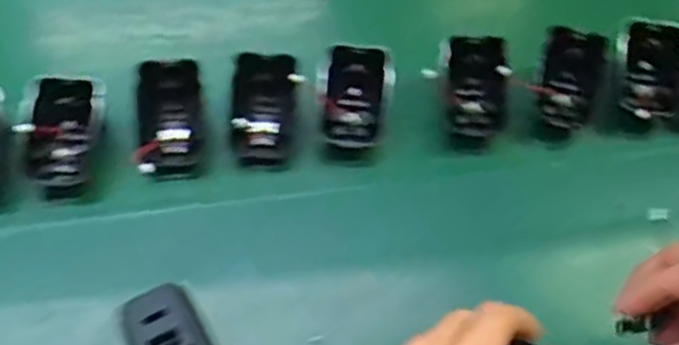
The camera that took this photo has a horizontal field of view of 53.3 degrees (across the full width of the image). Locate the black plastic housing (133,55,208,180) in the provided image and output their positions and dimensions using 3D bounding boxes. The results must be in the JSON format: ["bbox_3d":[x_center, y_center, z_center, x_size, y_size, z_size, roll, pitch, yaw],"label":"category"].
[{"bbox_3d":[-0.110,-0.034,0.442,0.045,0.016,0.075,-3,99,-2],"label":"black plastic housing"}]

